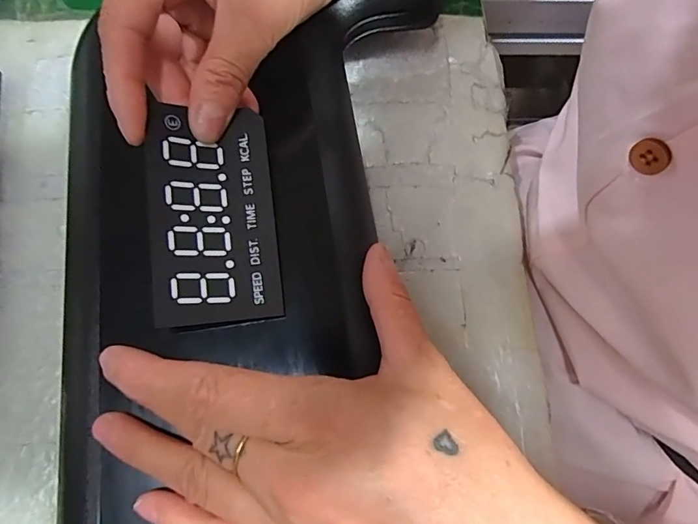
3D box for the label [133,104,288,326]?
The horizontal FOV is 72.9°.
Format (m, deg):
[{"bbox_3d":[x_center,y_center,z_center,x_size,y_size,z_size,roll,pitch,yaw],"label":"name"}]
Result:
[{"bbox_3d":[-0.057,-0.020,0.195,0.050,0.004,0.087,-5,80,-18],"label":"label"}]

